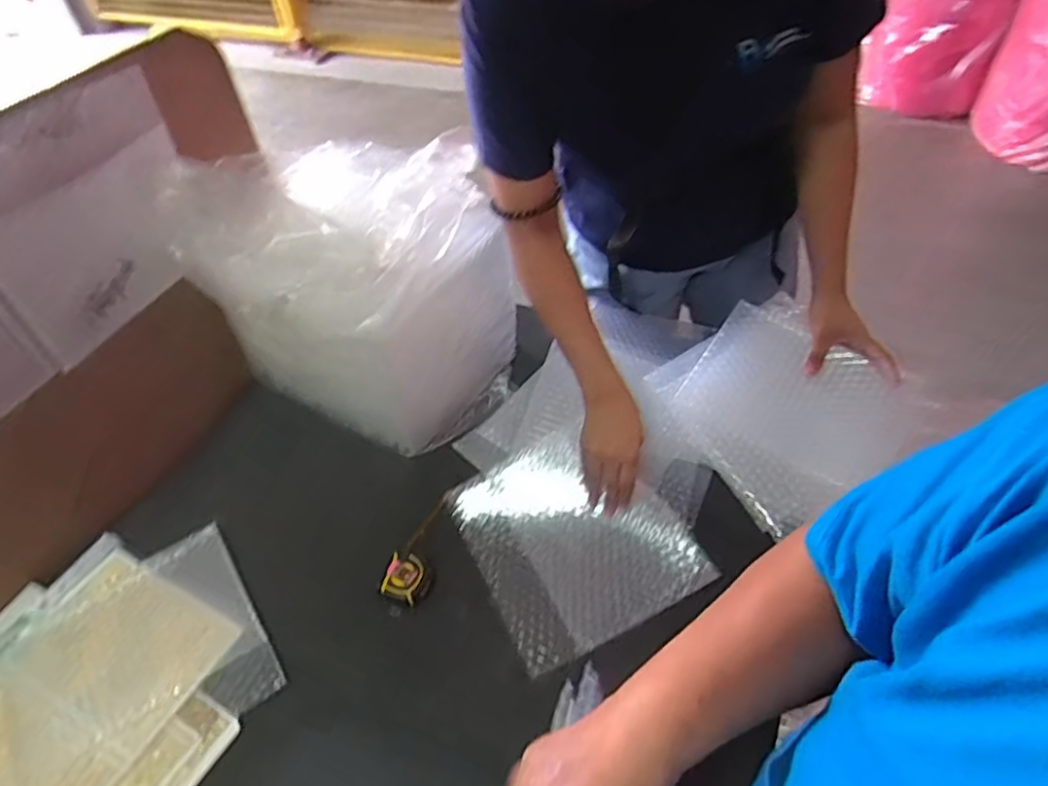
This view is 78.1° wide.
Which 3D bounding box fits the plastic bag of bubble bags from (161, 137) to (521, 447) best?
[{"bbox_3d":[-0.201,-0.144,0.853,0.333,0.317,0.325,24,54,24],"label":"plastic bag of bubble bags"}]

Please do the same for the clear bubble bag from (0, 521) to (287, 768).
[{"bbox_3d":[-0.410,0.285,0.697,0.232,0.015,0.219,-28,57,-23],"label":"clear bubble bag"}]

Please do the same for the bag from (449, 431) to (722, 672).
[{"bbox_3d":[0.057,0.164,0.757,0.227,0.023,0.242,-30,63,-6],"label":"bag"}]

